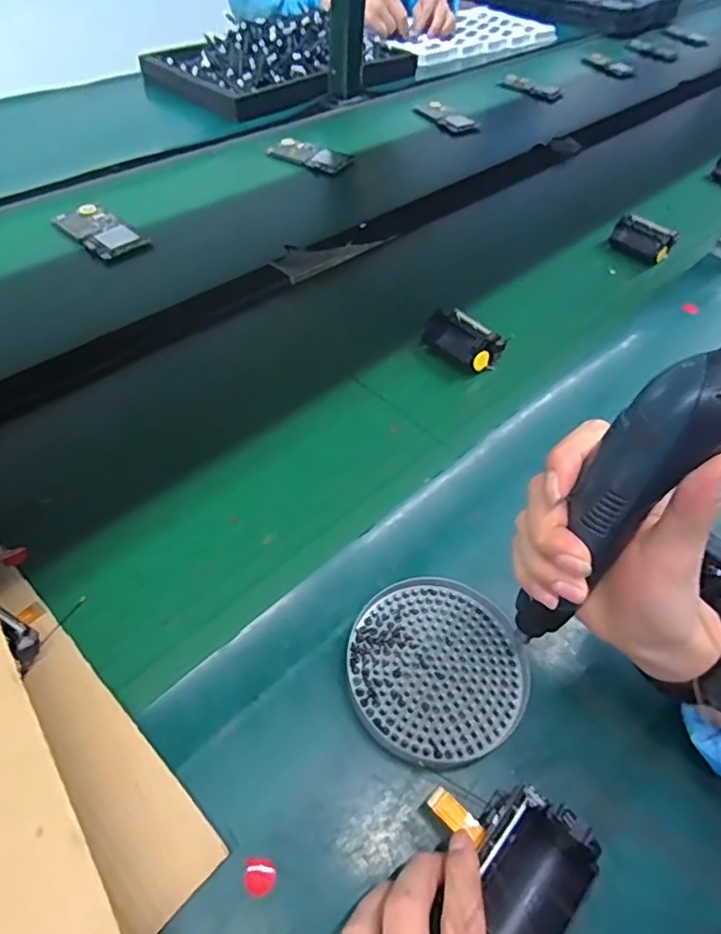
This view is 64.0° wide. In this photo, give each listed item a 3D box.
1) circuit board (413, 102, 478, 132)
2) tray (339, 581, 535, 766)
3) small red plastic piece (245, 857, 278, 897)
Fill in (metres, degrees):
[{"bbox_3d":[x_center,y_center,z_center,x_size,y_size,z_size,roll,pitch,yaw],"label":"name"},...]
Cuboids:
[{"bbox_3d":[0.149,-0.620,1.021,0.057,0.013,0.112,-35,62,-28],"label":"circuit board"},{"bbox_3d":[0.049,0.129,0.375,0.115,0.013,0.111,3,52,-3],"label":"tray"},{"bbox_3d":[-0.053,0.216,0.304,0.016,0.004,0.016,8,52,1],"label":"small red plastic piece"}]

